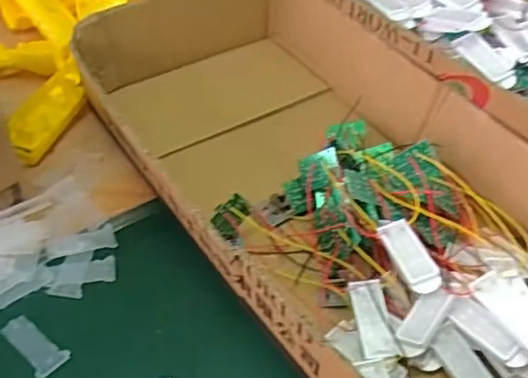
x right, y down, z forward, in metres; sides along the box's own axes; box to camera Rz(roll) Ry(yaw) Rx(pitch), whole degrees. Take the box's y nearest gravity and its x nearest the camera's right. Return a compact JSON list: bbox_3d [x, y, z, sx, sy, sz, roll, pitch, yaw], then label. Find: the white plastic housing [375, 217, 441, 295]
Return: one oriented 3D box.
[{"bbox_3d":[0.095,0.042,0.400,0.021,0.011,0.059,-8,45,-12],"label":"white plastic housing"}]

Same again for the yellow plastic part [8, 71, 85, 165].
[{"bbox_3d":[-0.191,-0.064,0.528,0.042,0.012,0.105,13,44,10],"label":"yellow plastic part"}]

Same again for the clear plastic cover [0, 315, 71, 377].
[{"bbox_3d":[-0.146,0.098,0.389,0.048,0.004,0.022,31,50,26],"label":"clear plastic cover"}]

